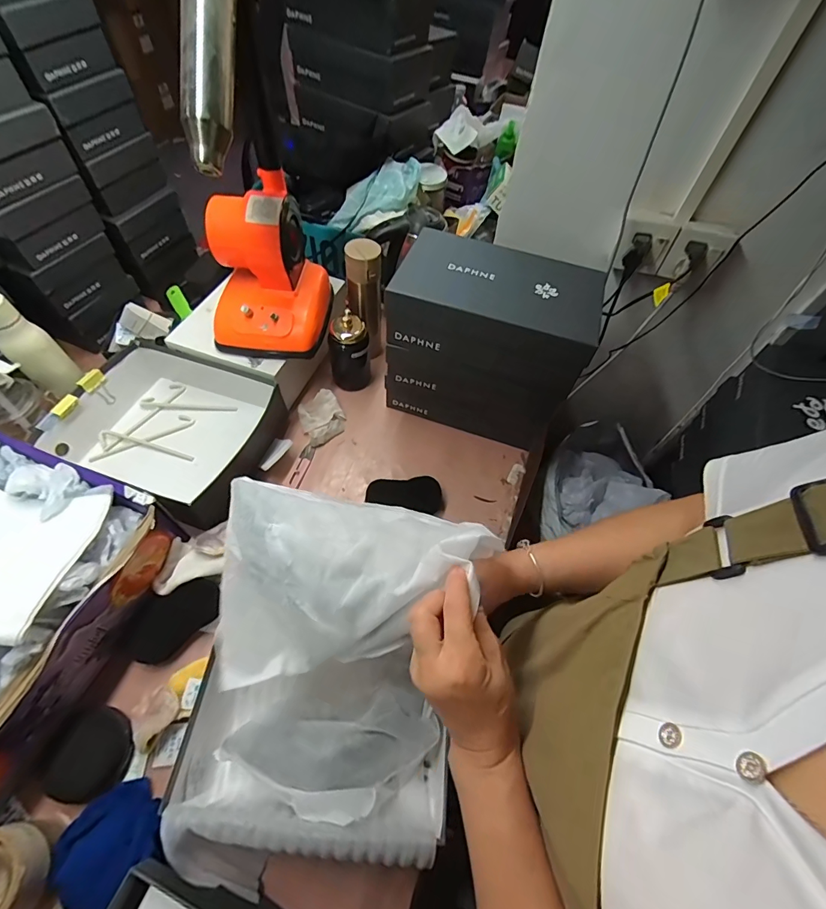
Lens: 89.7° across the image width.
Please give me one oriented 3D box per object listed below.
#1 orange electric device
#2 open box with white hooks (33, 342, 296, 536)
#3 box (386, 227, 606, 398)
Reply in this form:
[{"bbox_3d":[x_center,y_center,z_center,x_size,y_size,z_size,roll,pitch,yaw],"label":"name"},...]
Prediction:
[{"bbox_3d":[-0.246,-0.307,0.702,0.173,0.198,0.193,7,57,0],"label":"orange electric device"},{"bbox_3d":[-0.417,-0.053,0.731,0.320,0.095,0.287,16,58,6],"label":"open box with white hooks"},{"bbox_3d":[0.126,-0.220,0.642,0.296,0.111,0.169,18,58,7],"label":"box"}]

